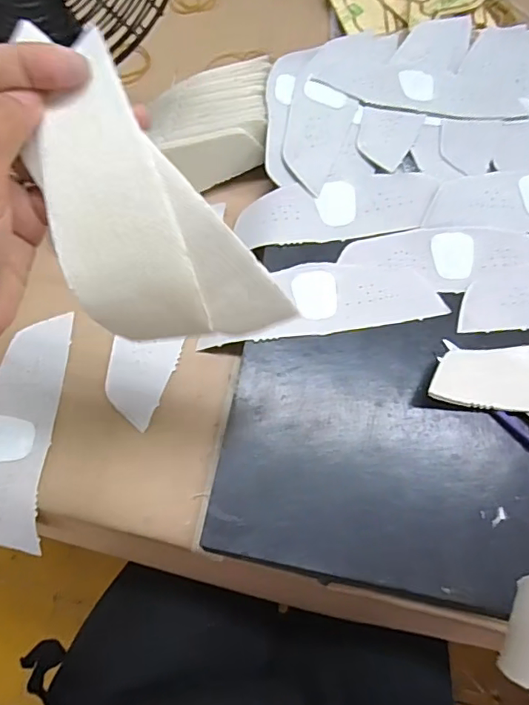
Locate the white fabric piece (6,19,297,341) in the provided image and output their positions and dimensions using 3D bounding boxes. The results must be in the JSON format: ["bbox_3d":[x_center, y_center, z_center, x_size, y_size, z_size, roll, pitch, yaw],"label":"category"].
[{"bbox_3d":[-0.057,-0.054,0.245,0.080,0.043,0.162,-41,110,5],"label":"white fabric piece"}]

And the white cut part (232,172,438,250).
[{"bbox_3d":[0.060,-0.117,0.441,0.161,0.015,0.052,-8,78,-2],"label":"white cut part"}]

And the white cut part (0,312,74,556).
[{"bbox_3d":[-0.185,0.059,0.402,0.055,0.031,0.169,5,71,-3],"label":"white cut part"}]

